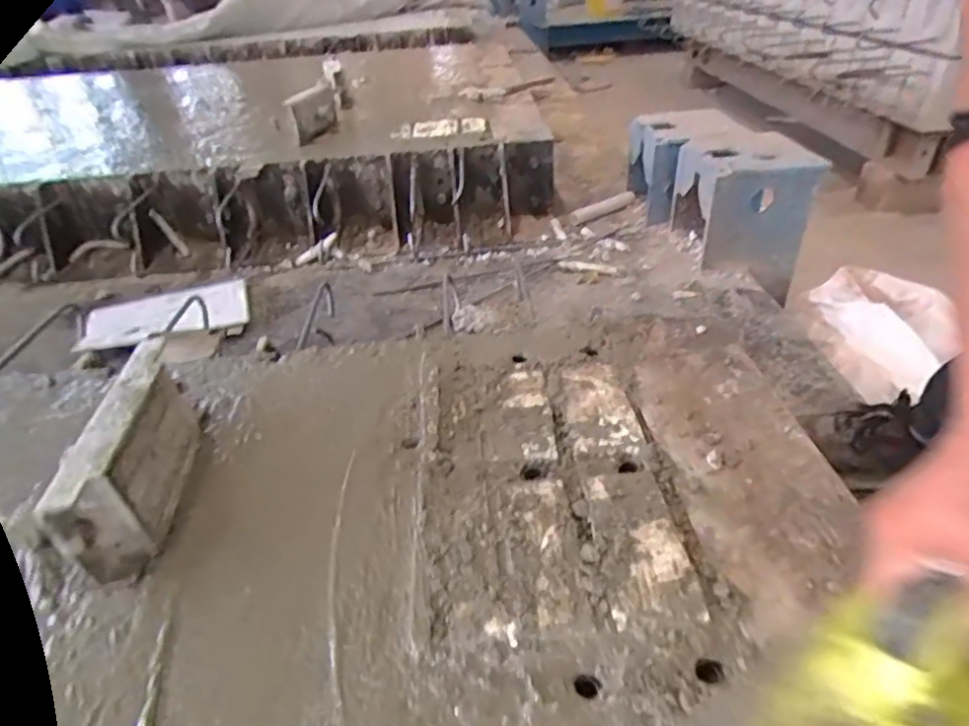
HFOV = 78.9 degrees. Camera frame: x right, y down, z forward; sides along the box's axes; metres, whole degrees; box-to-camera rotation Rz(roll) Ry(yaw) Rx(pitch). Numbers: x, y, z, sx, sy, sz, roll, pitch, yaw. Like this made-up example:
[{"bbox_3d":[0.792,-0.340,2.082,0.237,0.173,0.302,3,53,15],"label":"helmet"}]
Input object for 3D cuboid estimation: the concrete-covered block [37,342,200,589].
[{"bbox_3d":[-0.295,0.073,0.511,0.046,0.100,0.210,-6,37,-1],"label":"concrete-covered block"}]

